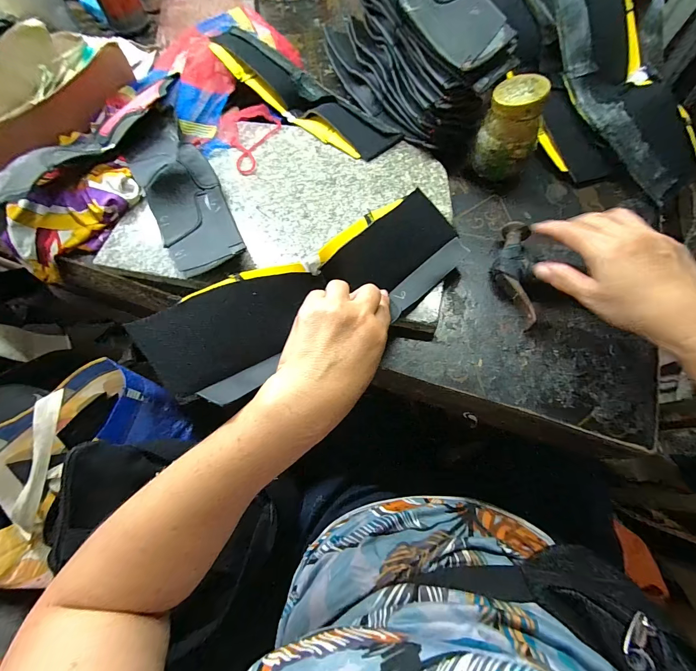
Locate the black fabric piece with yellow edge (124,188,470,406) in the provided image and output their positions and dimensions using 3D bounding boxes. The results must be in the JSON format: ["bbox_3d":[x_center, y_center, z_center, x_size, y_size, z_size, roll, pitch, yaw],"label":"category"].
[{"bbox_3d":[-0.012,-0.047,0.303,0.322,0.044,0.101,-28,69,-24],"label":"black fabric piece with yellow edge"}]

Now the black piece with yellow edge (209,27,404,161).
[{"bbox_3d":[-0.060,-0.343,0.446,0.295,0.054,0.089,35,73,16],"label":"black piece with yellow edge"}]

